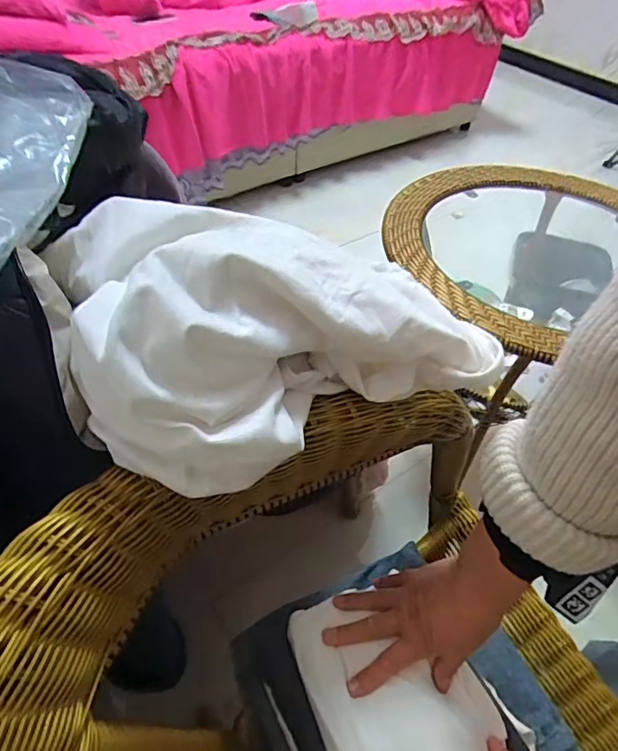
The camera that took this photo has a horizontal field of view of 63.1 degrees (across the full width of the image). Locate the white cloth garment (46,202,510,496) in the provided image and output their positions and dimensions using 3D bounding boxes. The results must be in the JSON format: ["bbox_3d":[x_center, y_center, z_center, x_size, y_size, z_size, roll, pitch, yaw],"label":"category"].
[{"bbox_3d":[-0.025,-0.058,0.401,0.317,0.117,0.233,-19,51,-20],"label":"white cloth garment"}]

